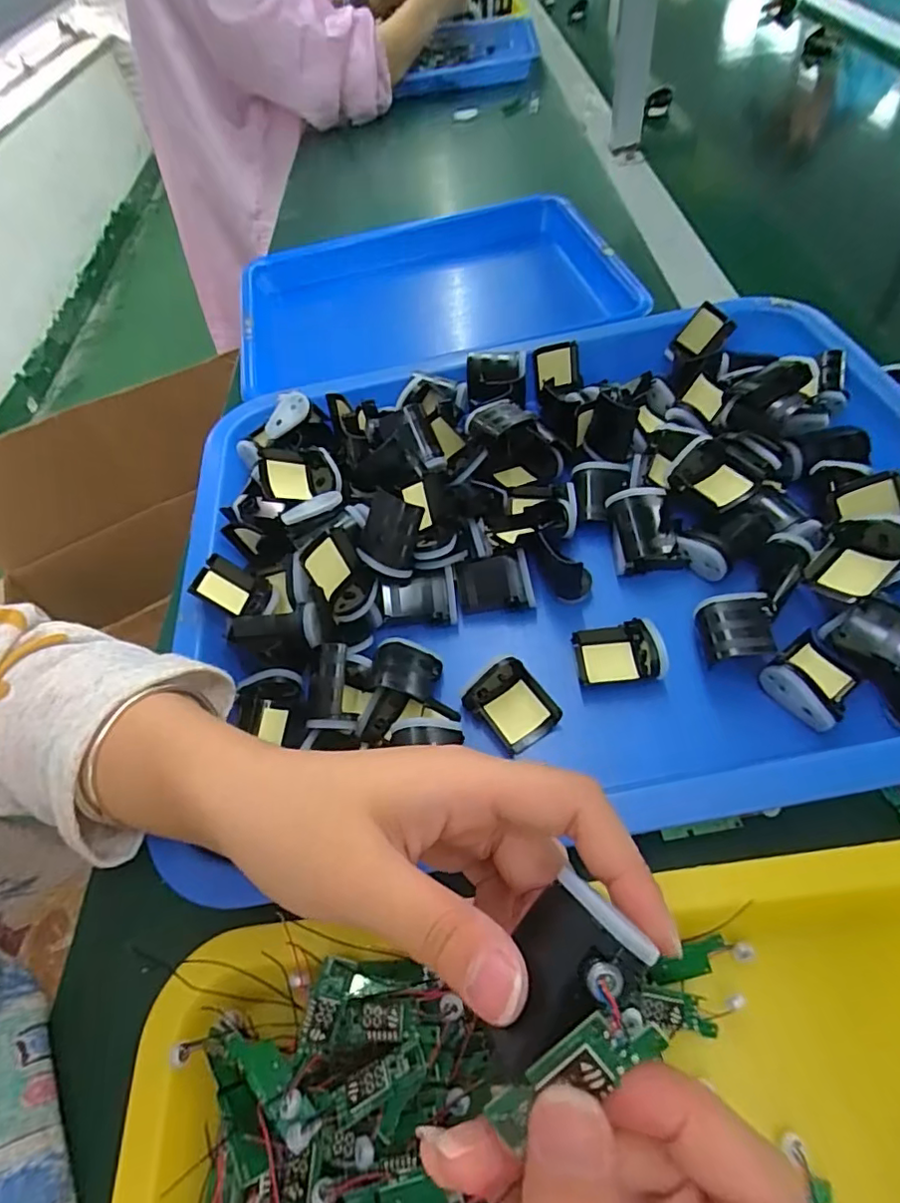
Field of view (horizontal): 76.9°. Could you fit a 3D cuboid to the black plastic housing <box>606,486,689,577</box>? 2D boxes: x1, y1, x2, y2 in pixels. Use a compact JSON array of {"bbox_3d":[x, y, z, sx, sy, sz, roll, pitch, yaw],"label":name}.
[{"bbox_3d":[0.114,-0.042,0.328,0.038,0.017,0.047,-5,78,-21],"label":"black plastic housing"}]

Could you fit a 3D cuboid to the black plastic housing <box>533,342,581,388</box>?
[{"bbox_3d":[0.079,-0.169,0.412,0.033,0.030,0.013,-10,44,-2],"label":"black plastic housing"}]

